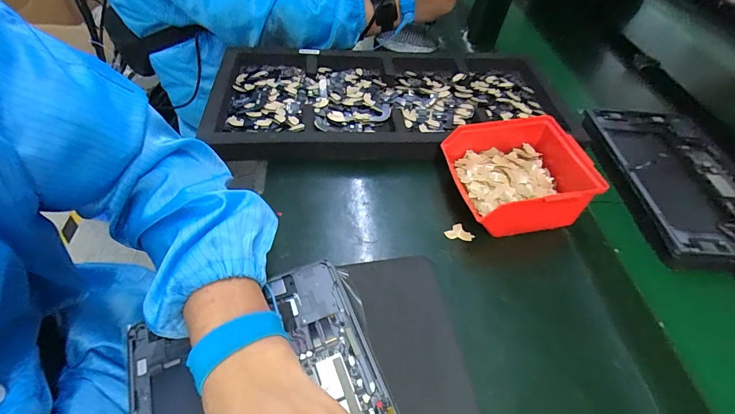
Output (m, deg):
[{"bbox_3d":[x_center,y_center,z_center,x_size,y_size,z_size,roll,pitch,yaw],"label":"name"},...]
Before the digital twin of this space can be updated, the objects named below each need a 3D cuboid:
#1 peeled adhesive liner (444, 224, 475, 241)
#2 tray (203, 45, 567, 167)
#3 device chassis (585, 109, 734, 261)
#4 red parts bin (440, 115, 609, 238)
[{"bbox_3d":[0.101,0.028,0.395,0.033,0.008,0.017,2,51,-1],"label":"peeled adhesive liner"},{"bbox_3d":[0.034,-0.151,0.510,0.481,0.030,0.245,0,51,-3],"label":"tray"},{"bbox_3d":[0.393,-0.038,0.455,0.154,0.020,0.244,-1,51,-3],"label":"device chassis"},{"bbox_3d":[0.173,-0.036,0.407,0.147,0.063,0.125,-7,51,-8],"label":"red parts bin"}]

